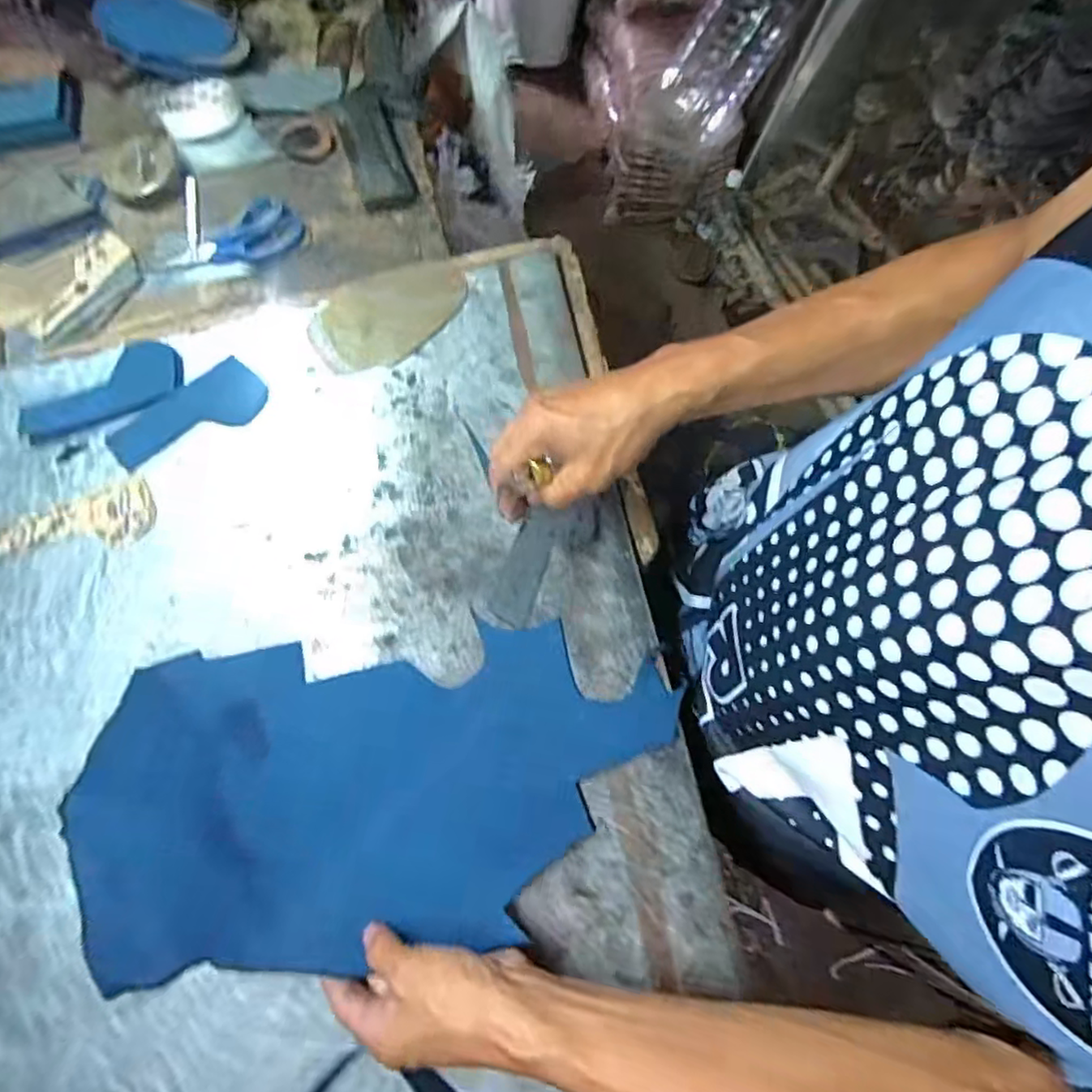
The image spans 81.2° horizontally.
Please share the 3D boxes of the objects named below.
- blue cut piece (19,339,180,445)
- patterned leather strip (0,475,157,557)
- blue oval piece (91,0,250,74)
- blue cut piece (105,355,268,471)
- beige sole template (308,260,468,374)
[{"bbox_3d":[-0.381,-0.132,0.546,0.137,0.008,0.058,-24,72,-7],"label":"blue cut piece"},{"bbox_3d":[-0.384,-0.014,0.519,0.127,0.004,0.053,-21,72,-6],"label":"patterned leather strip"},{"bbox_3d":[-0.419,-0.591,0.722,0.155,0.027,0.098,1,84,-9],"label":"blue oval piece"},{"bbox_3d":[-0.305,-0.109,0.546,0.130,0.006,0.062,-39,75,-12],"label":"blue cut piece"},{"bbox_3d":[-0.140,-0.210,0.571,0.141,0.012,0.086,-38,74,-11],"label":"beige sole template"}]

